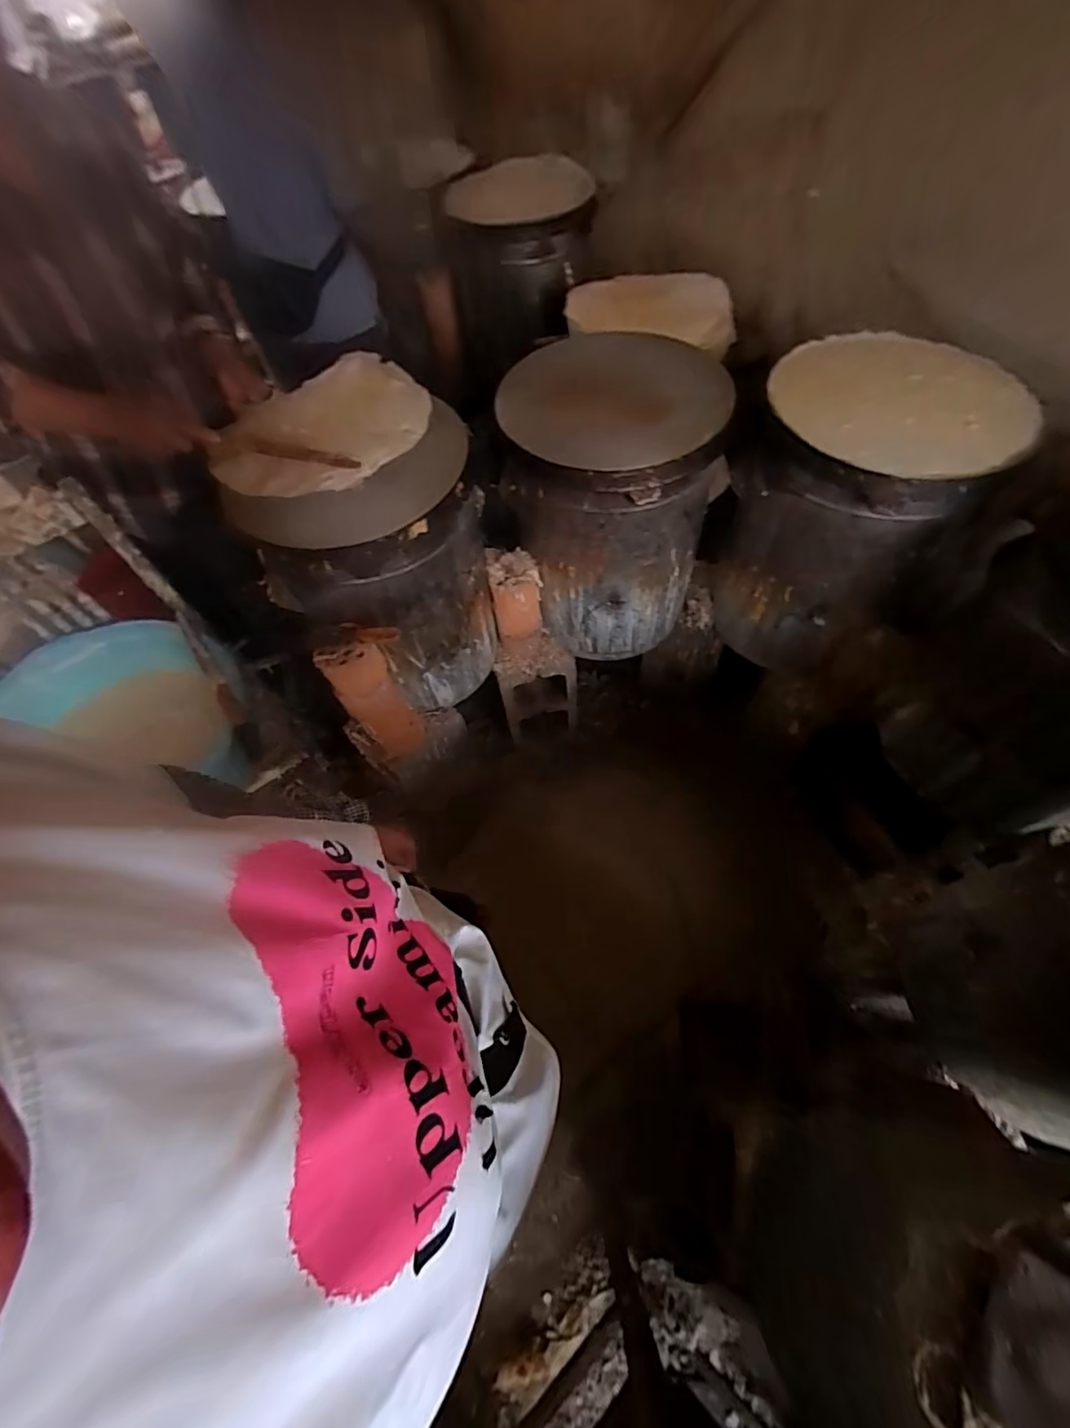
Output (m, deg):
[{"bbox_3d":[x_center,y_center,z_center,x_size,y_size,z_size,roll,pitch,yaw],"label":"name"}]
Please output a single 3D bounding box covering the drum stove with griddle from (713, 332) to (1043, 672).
[{"bbox_3d":[0.565,-0.374,1.032,0.380,0.480,0.365,29,66,19],"label":"drum stove with griddle"}]

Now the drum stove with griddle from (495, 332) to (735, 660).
[{"bbox_3d":[0.144,-0.426,1.105,0.390,0.485,0.414,-1,60,4],"label":"drum stove with griddle"}]

